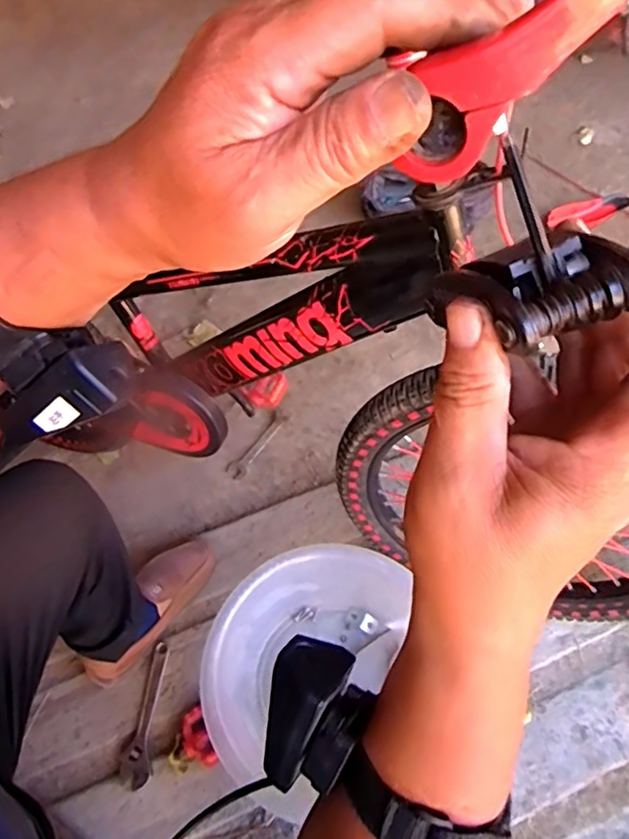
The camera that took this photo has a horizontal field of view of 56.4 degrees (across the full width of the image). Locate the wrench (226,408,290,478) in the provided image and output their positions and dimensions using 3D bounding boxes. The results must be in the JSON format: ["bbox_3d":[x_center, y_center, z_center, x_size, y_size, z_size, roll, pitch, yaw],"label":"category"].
[{"bbox_3d":[-0.109,0.049,1.184,0.045,0.011,0.176,31,63,22],"label":"wrench"}]

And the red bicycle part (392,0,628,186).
[{"bbox_3d":[0.055,-0.099,0.157,0.029,0.087,0.017,25,49,-31],"label":"red bicycle part"}]

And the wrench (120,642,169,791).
[{"bbox_3d":[-0.255,0.437,0.876,0.047,0.016,0.193,-4,56,2],"label":"wrench"}]

